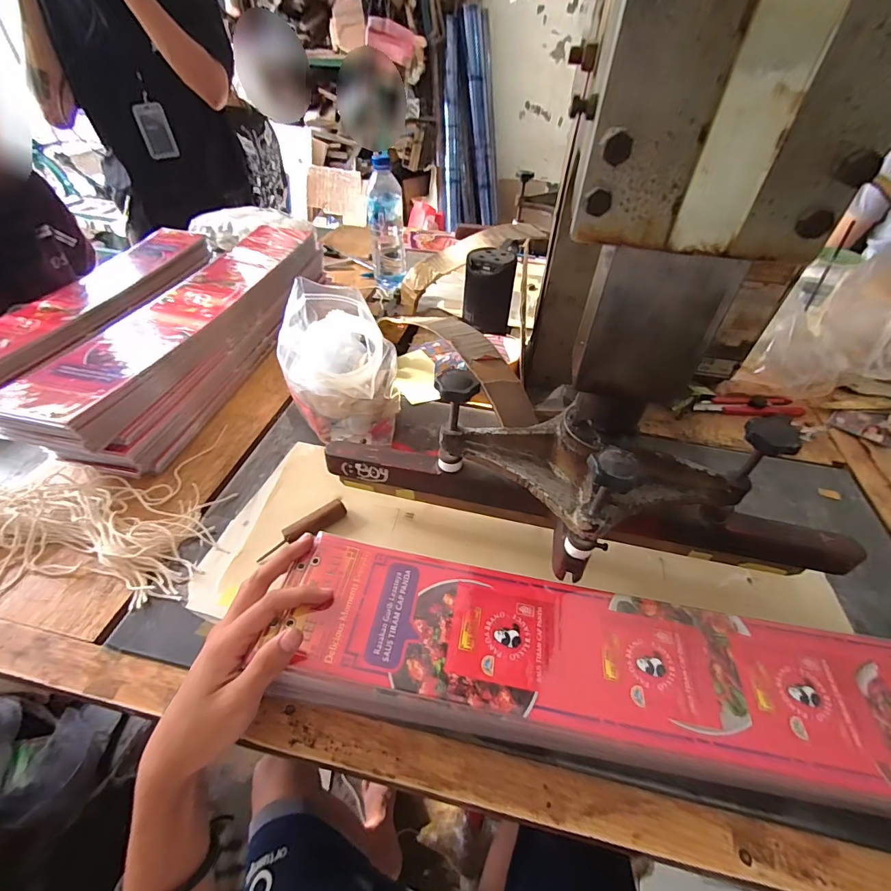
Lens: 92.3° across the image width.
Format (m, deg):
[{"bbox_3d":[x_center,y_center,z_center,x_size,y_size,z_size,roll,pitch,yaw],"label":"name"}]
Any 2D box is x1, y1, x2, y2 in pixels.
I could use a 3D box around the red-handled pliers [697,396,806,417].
[{"bbox_3d":[0.448,-0.059,0.627,0.160,0.012,0.046,3,45,1],"label":"red-handled pliers"}]

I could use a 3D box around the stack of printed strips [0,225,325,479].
[{"bbox_3d":[-0.337,-0.197,0.615,0.136,0.088,0.558,11,46,8],"label":"stack of printed strips"}]

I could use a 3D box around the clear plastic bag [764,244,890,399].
[{"bbox_3d":[0.589,-0.165,0.618,0.228,0.174,0.160,-28,53,-27],"label":"clear plastic bag"}]

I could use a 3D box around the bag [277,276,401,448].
[{"bbox_3d":[-0.126,-0.099,0.518,0.126,0.133,0.165,-8,46,-10],"label":"bag"}]

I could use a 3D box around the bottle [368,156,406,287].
[{"bbox_3d":[-0.111,-0.402,0.806,0.066,0.211,0.079,-4,46,-7],"label":"bottle"}]

